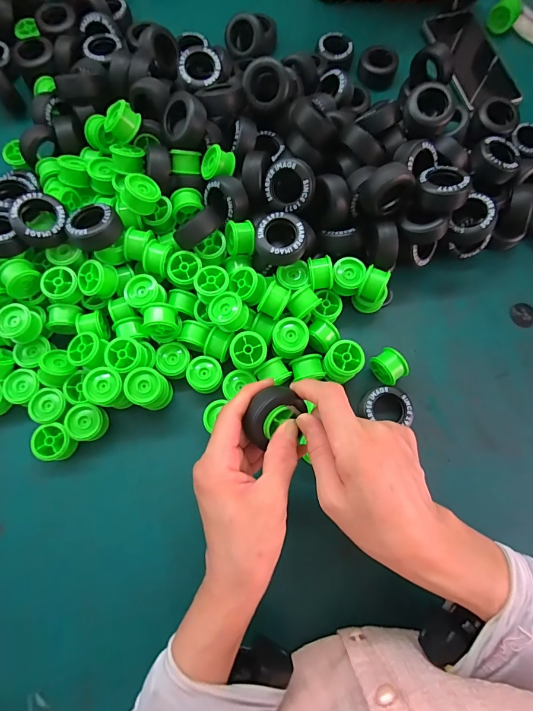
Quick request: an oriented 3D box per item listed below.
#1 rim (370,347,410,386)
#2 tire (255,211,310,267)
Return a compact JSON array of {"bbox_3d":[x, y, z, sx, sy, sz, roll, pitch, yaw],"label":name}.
[{"bbox_3d":[0.123,0.012,0.375,0.026,0.035,0.032,-33,78,-9],"label":"rim"},{"bbox_3d":[0.015,-0.112,0.362,0.051,0.032,0.047,0,75,-1],"label":"tire"}]

